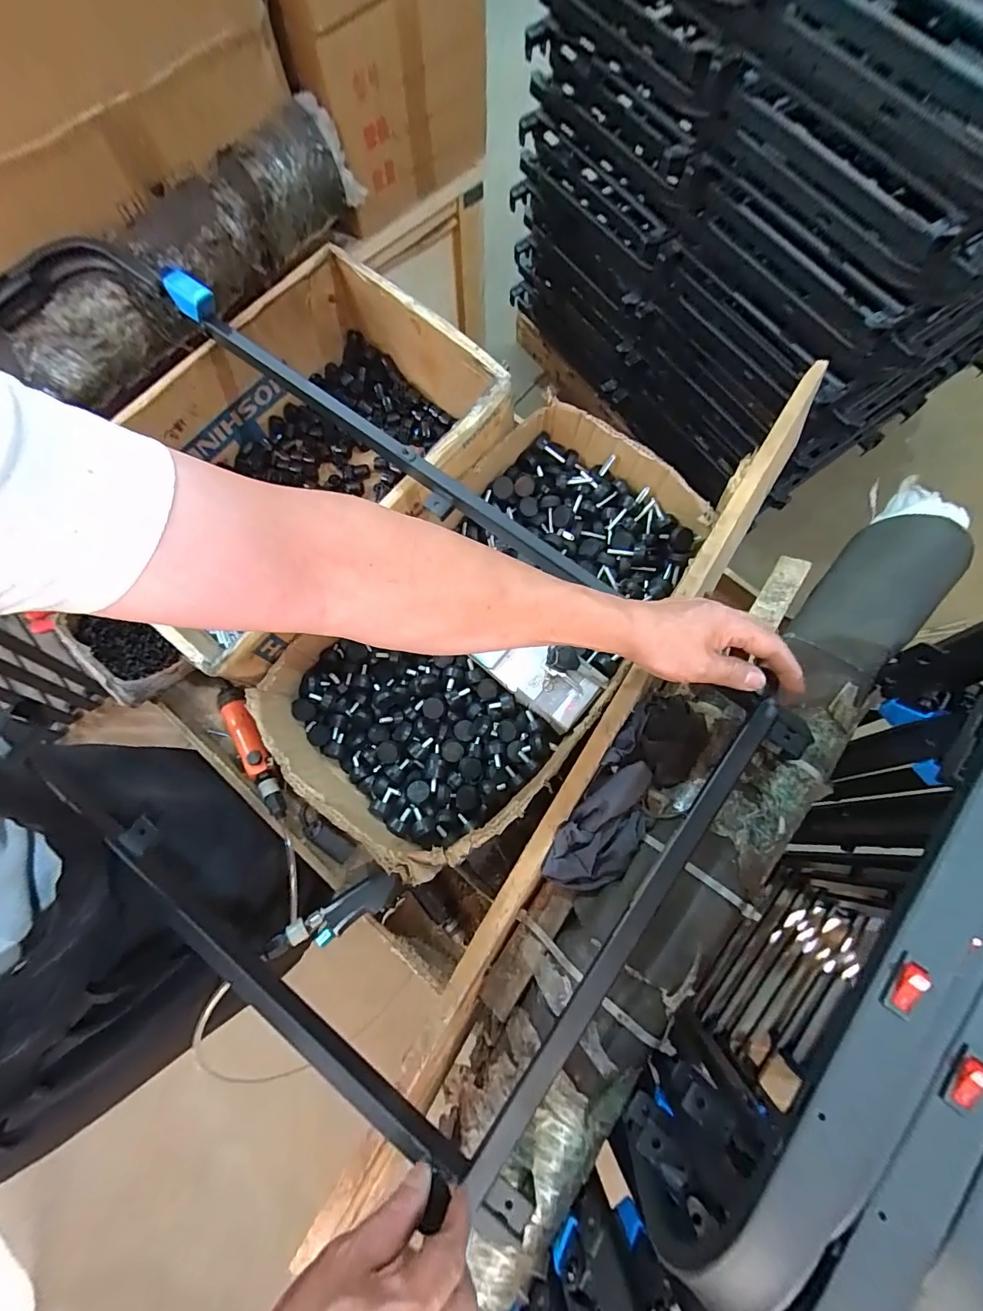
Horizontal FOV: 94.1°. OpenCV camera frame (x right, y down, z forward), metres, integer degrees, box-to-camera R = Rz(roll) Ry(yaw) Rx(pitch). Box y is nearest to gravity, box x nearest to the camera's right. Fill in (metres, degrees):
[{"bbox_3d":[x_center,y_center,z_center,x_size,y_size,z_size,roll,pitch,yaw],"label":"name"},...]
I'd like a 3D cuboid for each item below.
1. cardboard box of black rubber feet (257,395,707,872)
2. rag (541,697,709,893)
[{"bbox_3d":[0.010,-0.037,0.595,0.331,0.098,0.591,42,80,10],"label":"cardboard box of black rubber feet"},{"bbox_3d":[0.140,0.138,0.473,0.077,0.044,0.235,38,79,9],"label":"rag"}]

